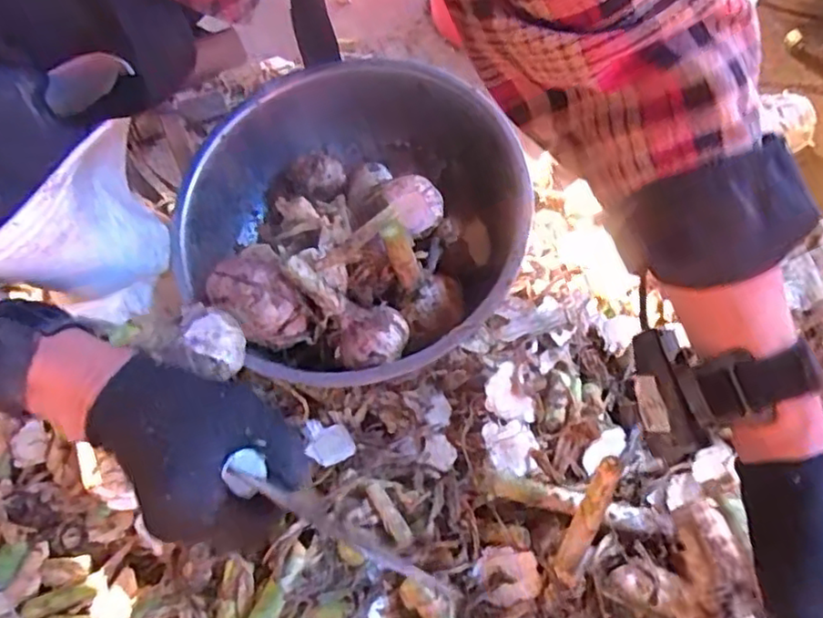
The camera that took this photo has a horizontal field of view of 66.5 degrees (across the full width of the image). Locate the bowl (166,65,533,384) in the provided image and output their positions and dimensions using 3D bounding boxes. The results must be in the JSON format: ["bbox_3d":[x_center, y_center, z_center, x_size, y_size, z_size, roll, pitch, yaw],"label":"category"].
[{"bbox_3d":[-0.043,-0.066,0.482,0.243,0.099,0.257,-1,56,2],"label":"bowl"}]

